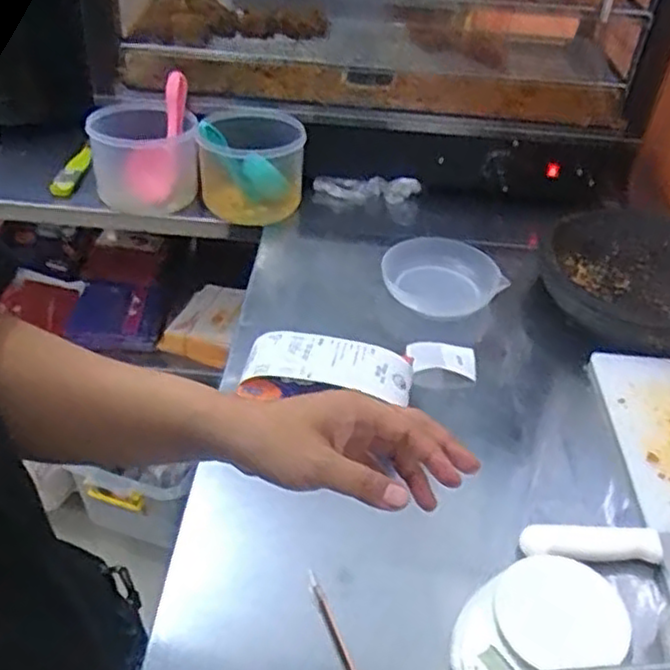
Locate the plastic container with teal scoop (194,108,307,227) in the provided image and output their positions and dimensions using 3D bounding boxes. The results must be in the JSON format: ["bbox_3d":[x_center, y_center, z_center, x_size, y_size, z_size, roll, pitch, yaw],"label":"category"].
[{"bbox_3d":[-0.139,-0.270,1.156,0.163,0.150,0.140,-6,40,-12],"label":"plastic container with teal scoop"}]

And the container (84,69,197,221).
[{"bbox_3d":[-0.303,-0.298,1.131,0.159,0.151,0.155,-6,41,-12],"label":"container"}]

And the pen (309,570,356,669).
[{"bbox_3d":[0.004,0.255,0.587,0.008,0.004,0.139,-12,41,-19],"label":"pen"}]

